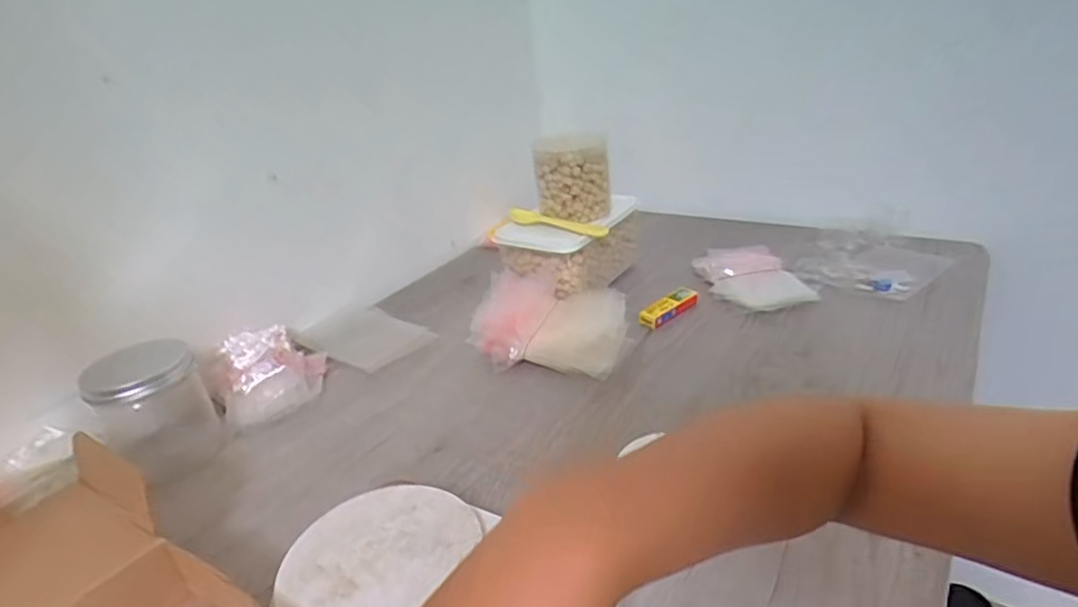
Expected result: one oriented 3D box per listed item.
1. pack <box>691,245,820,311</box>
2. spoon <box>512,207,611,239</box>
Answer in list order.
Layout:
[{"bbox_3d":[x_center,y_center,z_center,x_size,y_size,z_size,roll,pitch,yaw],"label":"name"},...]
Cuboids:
[{"bbox_3d":[0.272,-0.033,0.790,0.118,0.032,0.133,-9,26,-4],"label":"pack"},{"bbox_3d":[0.023,-0.102,0.782,0.145,0.013,0.028,12,32,34],"label":"spoon"}]

